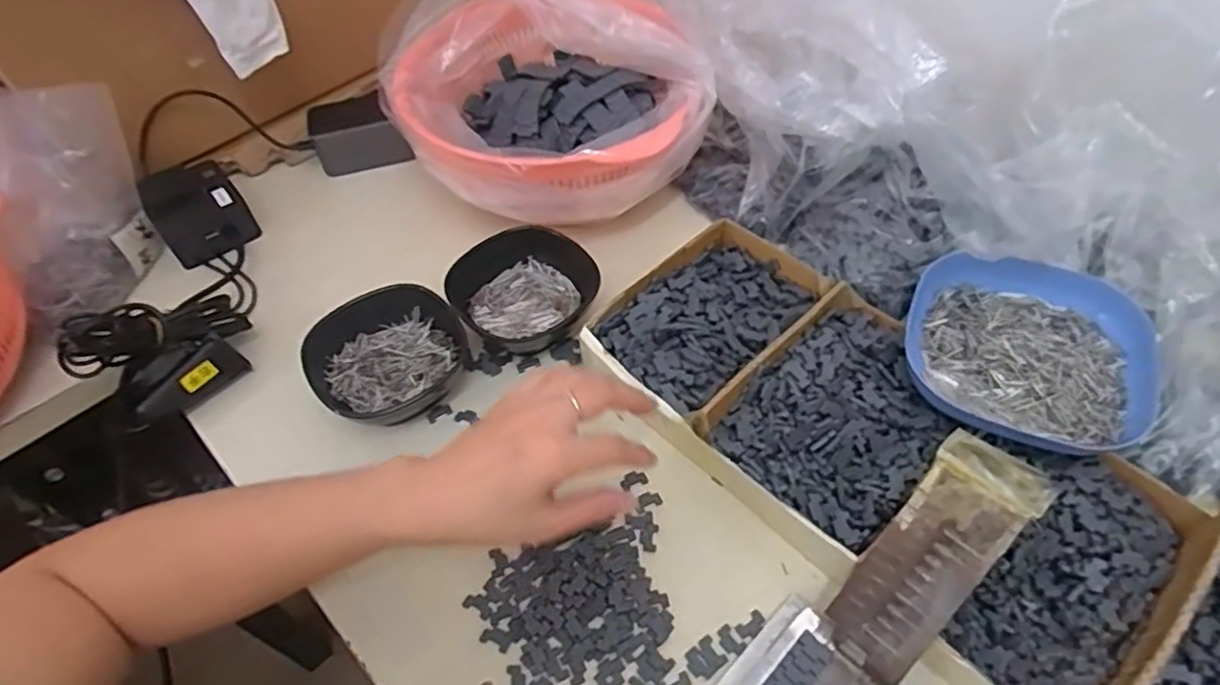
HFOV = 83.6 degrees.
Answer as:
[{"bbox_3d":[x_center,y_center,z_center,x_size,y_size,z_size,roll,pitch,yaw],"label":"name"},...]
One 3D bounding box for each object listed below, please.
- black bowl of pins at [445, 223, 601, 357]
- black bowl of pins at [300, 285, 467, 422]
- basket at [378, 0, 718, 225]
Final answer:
[{"bbox_3d":[-0.061,-0.037,0.539,0.106,0.048,0.110,-1,52,2],"label":"black bowl of pins"},{"bbox_3d":[-0.160,0.015,0.503,0.107,0.049,0.106,-1,52,2],"label":"black bowl of pins"},{"bbox_3d":[-0.058,-0.202,0.585,0.280,0.123,0.200,13,54,13],"label":"basket"}]

